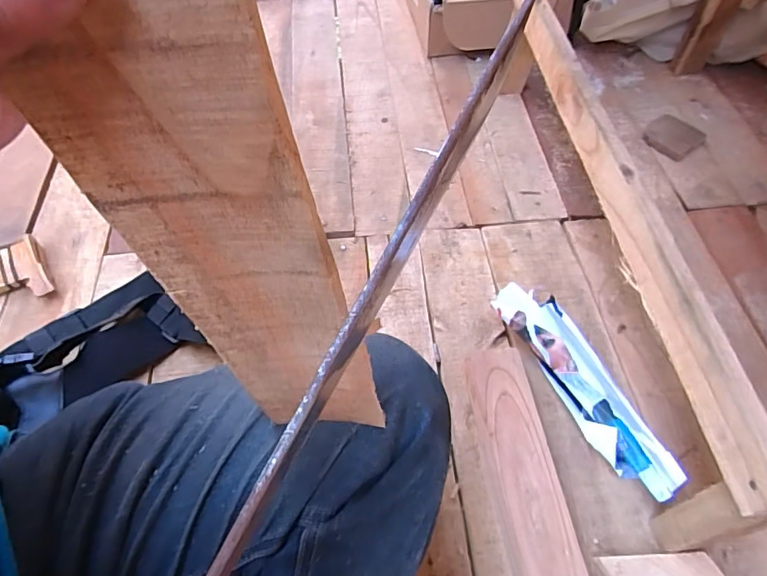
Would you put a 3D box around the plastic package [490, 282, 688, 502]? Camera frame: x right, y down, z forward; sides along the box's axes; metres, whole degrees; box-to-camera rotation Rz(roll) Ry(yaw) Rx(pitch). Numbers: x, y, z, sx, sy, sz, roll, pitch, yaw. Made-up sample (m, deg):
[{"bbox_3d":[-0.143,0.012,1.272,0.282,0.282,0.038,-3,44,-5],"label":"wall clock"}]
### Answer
[{"bbox_3d":[0.217,0.102,0.534,0.066,0.058,0.271,-26,61,-14],"label":"plastic package"}]

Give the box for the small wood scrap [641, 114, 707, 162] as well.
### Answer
[{"bbox_3d":[0.474,-0.247,0.783,0.081,0.013,0.079,-37,64,-20],"label":"small wood scrap"}]

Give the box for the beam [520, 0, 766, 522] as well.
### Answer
[{"bbox_3d":[0.234,-0.131,0.498,0.028,0.061,0.670,-5,57,-3],"label":"beam"}]

